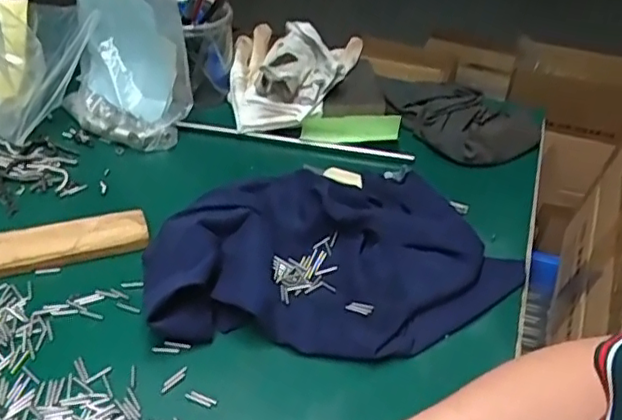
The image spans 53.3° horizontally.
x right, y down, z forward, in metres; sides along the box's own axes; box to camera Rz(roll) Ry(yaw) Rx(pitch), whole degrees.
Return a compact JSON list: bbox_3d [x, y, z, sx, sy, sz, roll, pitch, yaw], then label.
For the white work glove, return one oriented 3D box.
[{"bbox_3d":[-0.020,-0.142,0.645,0.126,0.079,0.156,8,38,3],"label":"white work glove"}]

